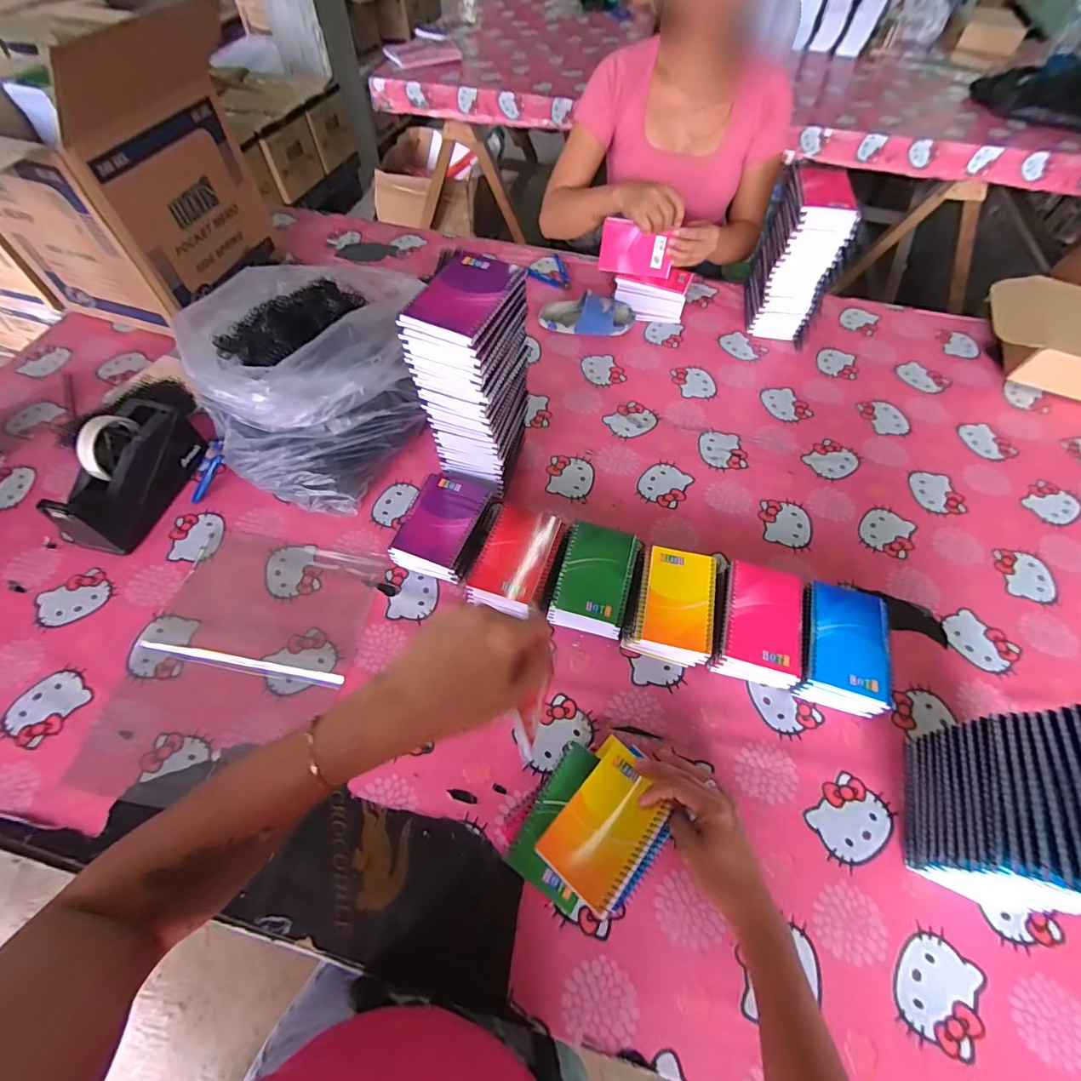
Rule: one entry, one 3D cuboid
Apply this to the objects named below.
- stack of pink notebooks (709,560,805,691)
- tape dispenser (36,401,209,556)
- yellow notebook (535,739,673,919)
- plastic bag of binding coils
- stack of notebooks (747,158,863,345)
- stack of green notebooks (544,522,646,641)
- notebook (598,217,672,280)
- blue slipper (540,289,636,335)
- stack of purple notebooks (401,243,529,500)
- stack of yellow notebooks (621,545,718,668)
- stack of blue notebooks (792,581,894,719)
[{"bbox_3d":[0.266,0.106,0.597,0.097,0.055,0.143,16,59,9],"label":"stack of pink notebooks"},{"bbox_3d":[-0.565,-0.092,0.664,0.074,0.124,0.203,11,58,7],"label":"tape dispenser"},{"bbox_3d":[0.067,0.278,0.485,0.087,0.017,0.135,30,64,31],"label":"yellow notebook"},{"bbox_3d":[-0.316,-0.256,0.724,0.270,0.204,0.376,25,61,14],"label":"plastic bag of binding coils"},{"bbox_3d":[0.457,-0.500,0.870,0.116,0.233,0.146,12,59,7],"label":"stack of notebooks"},{"bbox_3d":[0.073,0.050,0.629,0.093,0.053,0.132,15,59,9],"label":"stack of green notebooks"},{"bbox_3d":[0.179,-0.541,0.912,0.131,0.077,0.009,12,42,8],"label":"notebook"},{"bbox_3d":[0.090,-0.441,0.929,0.174,0.060,0.086,5,58,3],"label":"blue slipper"},{"bbox_3d":[-0.082,-0.185,0.632,0.098,0.293,0.133,18,59,11],"label":"stack of purple notebooks"},{"bbox_3d":[0.165,0.081,0.611,0.101,0.052,0.141,15,59,9],"label":"stack of yellow notebooks"},{"bbox_3d":[0.358,0.127,0.584,0.103,0.059,0.142,17,59,10],"label":"stack of blue notebooks"}]

